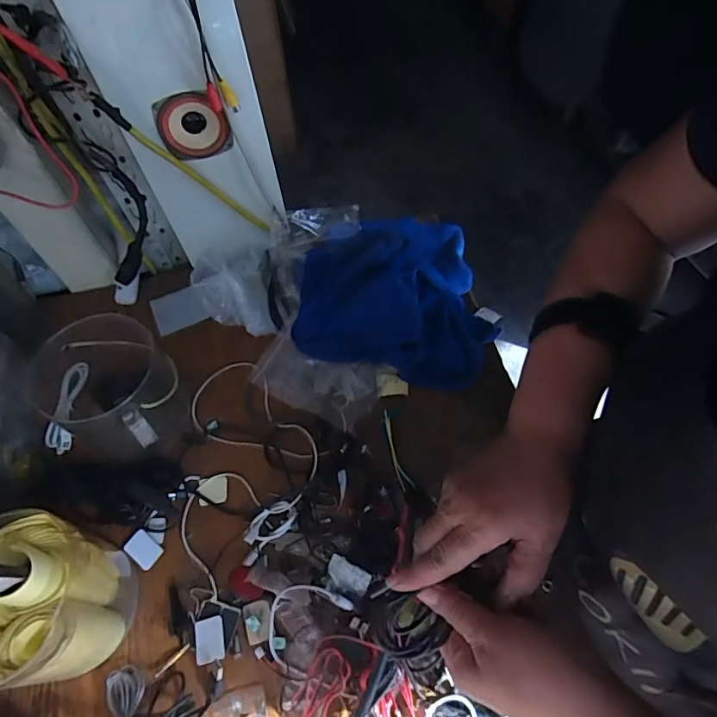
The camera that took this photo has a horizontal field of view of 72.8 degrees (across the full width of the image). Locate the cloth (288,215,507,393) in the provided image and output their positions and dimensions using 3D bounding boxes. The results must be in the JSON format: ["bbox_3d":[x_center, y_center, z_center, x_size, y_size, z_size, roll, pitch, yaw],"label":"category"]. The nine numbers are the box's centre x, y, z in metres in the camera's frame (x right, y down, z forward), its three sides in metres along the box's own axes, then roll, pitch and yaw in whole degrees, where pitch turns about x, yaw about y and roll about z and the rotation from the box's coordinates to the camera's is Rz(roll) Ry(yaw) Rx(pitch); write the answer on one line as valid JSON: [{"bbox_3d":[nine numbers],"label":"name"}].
[{"bbox_3d":[0.037,-0.095,0.613,0.220,0.072,0.239,2,61,5],"label":"cloth"}]

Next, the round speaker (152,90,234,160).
[{"bbox_3d":[-0.181,-0.256,0.534,0.073,0.075,0.026,-14,59,-5],"label":"round speaker"}]

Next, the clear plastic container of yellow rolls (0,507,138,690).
[{"bbox_3d":[-0.280,0.218,0.430,0.118,0.113,0.135,21,64,15],"label":"clear plastic container of yellow rolls"}]

